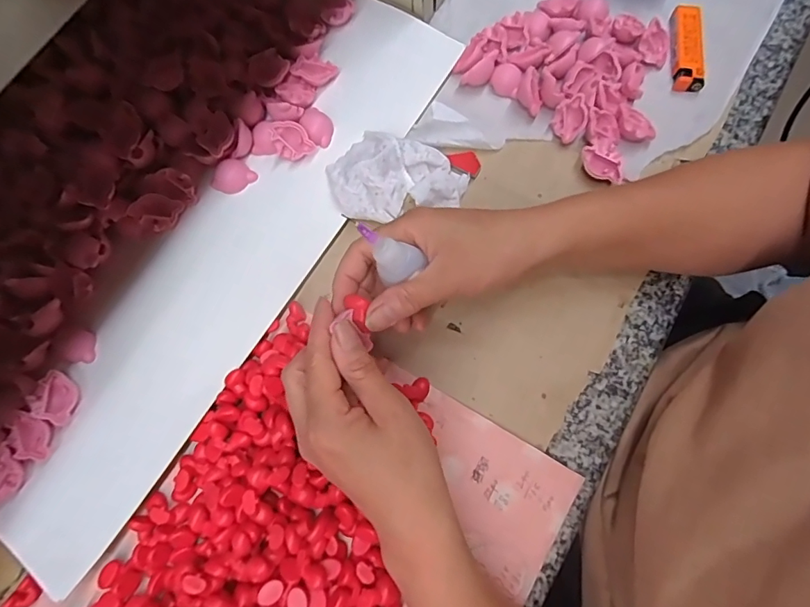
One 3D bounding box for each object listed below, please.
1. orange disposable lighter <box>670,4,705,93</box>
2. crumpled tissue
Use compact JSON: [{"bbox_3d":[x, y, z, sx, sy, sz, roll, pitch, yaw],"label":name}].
[{"bbox_3d":[0.247,-0.224,0.400,0.028,0.009,0.083,9,77,1],"label":"orange disposable lighter"},{"bbox_3d":[-0.006,-0.099,0.367,0.107,0.018,0.070,12,76,6],"label":"crumpled tissue"}]

